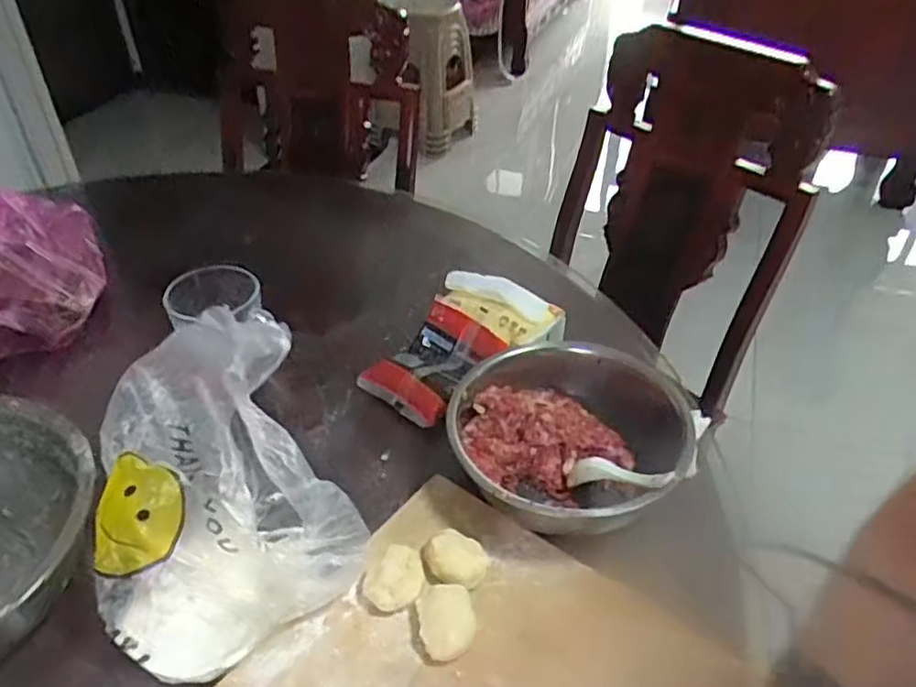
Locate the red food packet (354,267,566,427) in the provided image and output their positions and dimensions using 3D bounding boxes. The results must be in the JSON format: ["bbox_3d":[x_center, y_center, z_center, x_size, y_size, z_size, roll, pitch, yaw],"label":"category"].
[{"bbox_3d":[0.005,-0.005,0.796,0.144,0.072,0.206,32,49,32],"label":"red food packet"}]

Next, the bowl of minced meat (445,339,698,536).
[{"bbox_3d":[0.109,0.095,0.677,0.218,0.094,0.232,0,40,0],"label":"bowl of minced meat"}]

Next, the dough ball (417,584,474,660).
[{"bbox_3d":[-0.008,0.220,0.546,0.043,0.033,0.053,-6,40,-8],"label":"dough ball"}]

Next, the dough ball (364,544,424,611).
[{"bbox_3d":[-0.054,0.193,0.571,0.048,0.039,0.044,0,40,0],"label":"dough ball"}]

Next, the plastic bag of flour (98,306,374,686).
[{"bbox_3d":[-0.205,0.116,0.601,0.193,0.165,0.253,-13,42,-16],"label":"plastic bag of flour"}]

